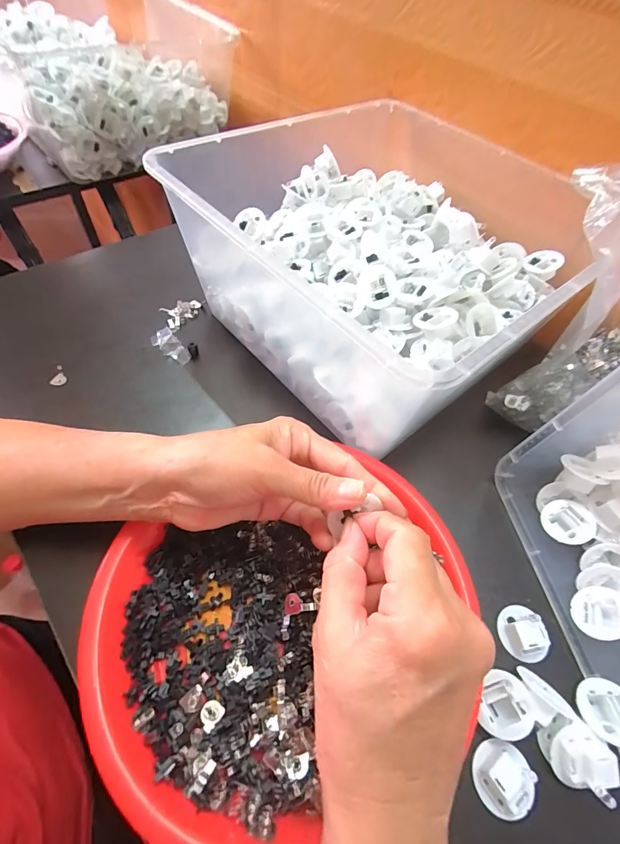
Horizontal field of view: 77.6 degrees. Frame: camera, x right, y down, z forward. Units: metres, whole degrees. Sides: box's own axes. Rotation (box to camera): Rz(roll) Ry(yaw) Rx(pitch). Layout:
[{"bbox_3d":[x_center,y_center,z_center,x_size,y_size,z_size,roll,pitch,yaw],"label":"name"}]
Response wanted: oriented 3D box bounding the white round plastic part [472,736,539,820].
[{"bbox_3d":[0.106,0.194,0.209,0.028,0.018,0.031,-9,57,-11],"label":"white round plastic part"}]

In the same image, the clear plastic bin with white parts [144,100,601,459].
[{"bbox_3d":[0.064,-0.164,0.367,0.308,0.132,0.303,-37,66,-26],"label":"clear plastic bin with white parts"}]

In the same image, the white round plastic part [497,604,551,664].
[{"bbox_3d":[0.142,0.137,0.252,0.029,0.018,0.032,-10,57,-11],"label":"white round plastic part"}]

